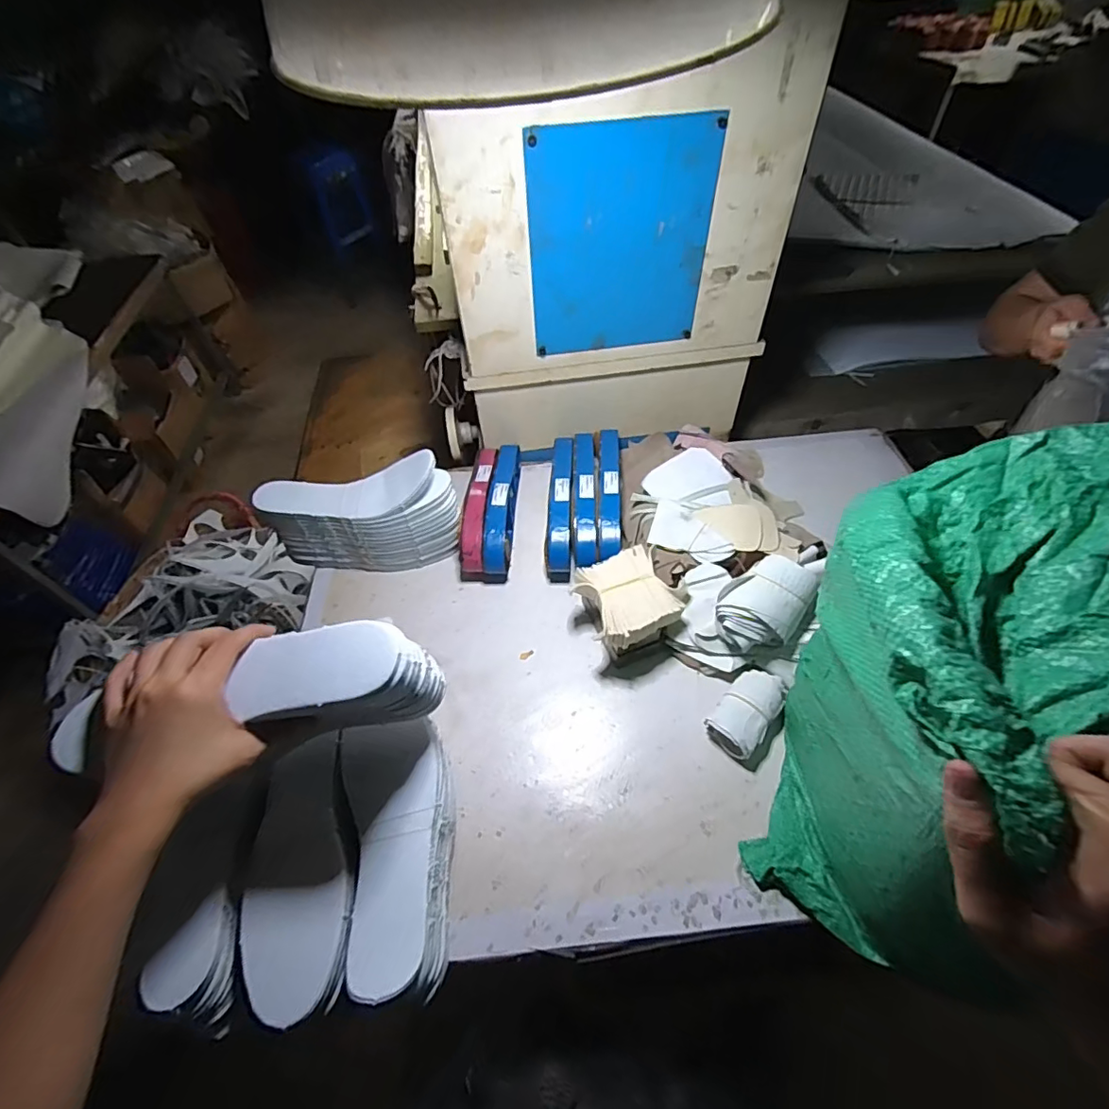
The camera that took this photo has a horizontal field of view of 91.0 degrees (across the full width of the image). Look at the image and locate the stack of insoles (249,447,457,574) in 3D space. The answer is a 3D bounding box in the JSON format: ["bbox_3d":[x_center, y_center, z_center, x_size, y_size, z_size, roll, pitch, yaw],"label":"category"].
[{"bbox_3d":[-0.281,-0.054,0.805,0.276,0.149,0.086,-8,51,-3],"label":"stack of insoles"}]

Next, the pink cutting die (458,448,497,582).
[{"bbox_3d":[-0.121,-0.079,0.873,0.050,0.082,0.264,-1,51,3],"label":"pink cutting die"}]

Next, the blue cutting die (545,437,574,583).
[{"bbox_3d":[0.011,-0.092,0.882,0.040,0.092,0.280,0,51,4],"label":"blue cutting die"}]

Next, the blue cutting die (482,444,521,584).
[{"bbox_3d":[-0.080,-0.078,0.868,0.043,0.091,0.264,2,51,6],"label":"blue cutting die"}]

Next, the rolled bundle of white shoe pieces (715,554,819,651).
[{"bbox_3d":[0.259,0.062,0.671,0.105,0.068,0.087,-39,59,-24],"label":"rolled bundle of white shoe pieces"}]

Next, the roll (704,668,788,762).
[{"bbox_3d":[0.234,0.186,0.658,0.060,0.038,0.105,34,61,27],"label":"roll"}]

